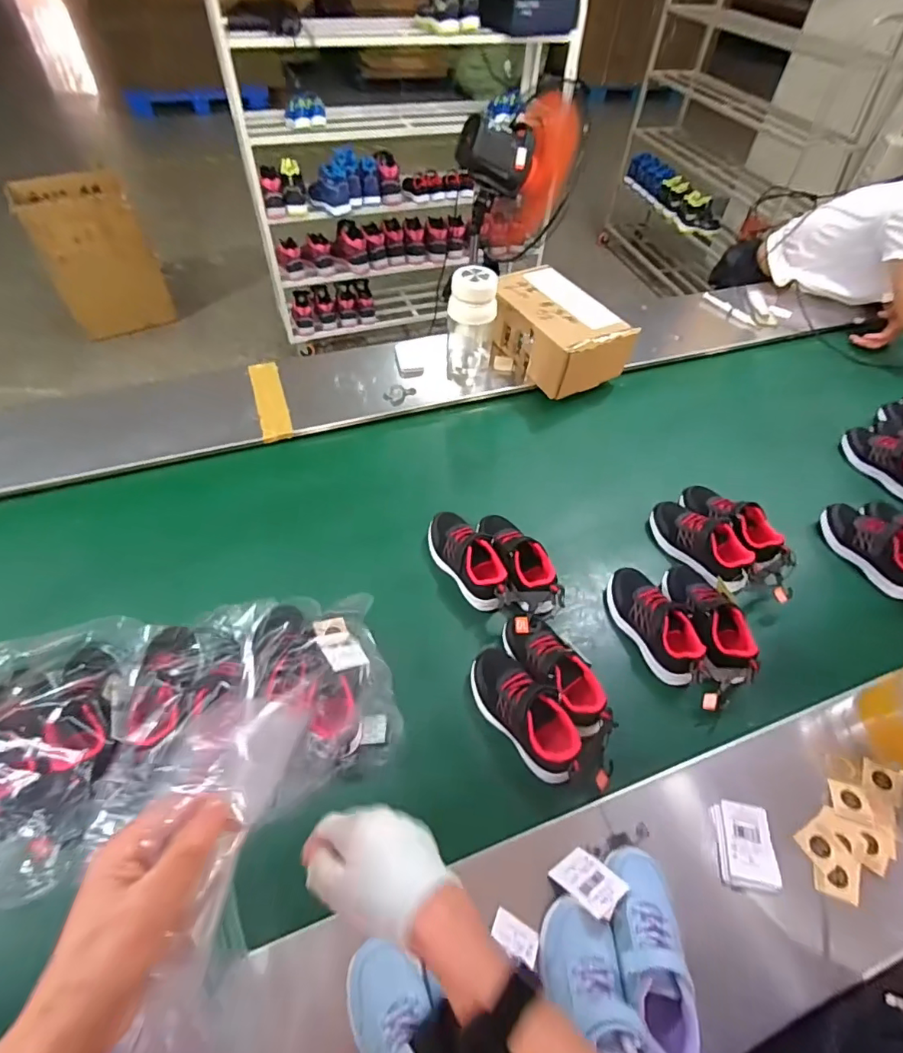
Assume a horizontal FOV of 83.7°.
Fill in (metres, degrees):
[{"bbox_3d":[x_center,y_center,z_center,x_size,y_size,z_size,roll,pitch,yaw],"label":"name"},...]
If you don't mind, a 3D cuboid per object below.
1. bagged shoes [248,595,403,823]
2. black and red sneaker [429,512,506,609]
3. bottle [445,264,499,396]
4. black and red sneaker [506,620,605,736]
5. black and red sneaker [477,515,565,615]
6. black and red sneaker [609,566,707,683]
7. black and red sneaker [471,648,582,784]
[{"bbox_3d":[-0.180,0.203,0.680,0.187,0.117,0.239,-14,55,-14],"label":"bagged shoes"},{"bbox_3d":[0.027,0.049,0.815,0.072,0.063,0.188,-30,60,-23],"label":"black and red sneaker"},{"bbox_3d":[0.042,-0.425,1.068,0.093,0.236,0.106,7,53,2],"label":"bottle"},{"bbox_3d":[0.147,0.205,0.716,0.079,0.081,0.191,-34,62,-25],"label":"black and red sneaker"},{"bbox_3d":[0.106,0.063,0.831,0.080,0.094,0.202,-20,57,-18],"label":"black and red sneaker"},{"bbox_3d":[0.310,0.149,0.780,0.076,0.073,0.192,-13,55,-13],"label":"black and red sneaker"},{"bbox_3d":[0.097,0.248,0.681,0.080,0.084,0.189,-28,60,-23],"label":"black and red sneaker"}]

